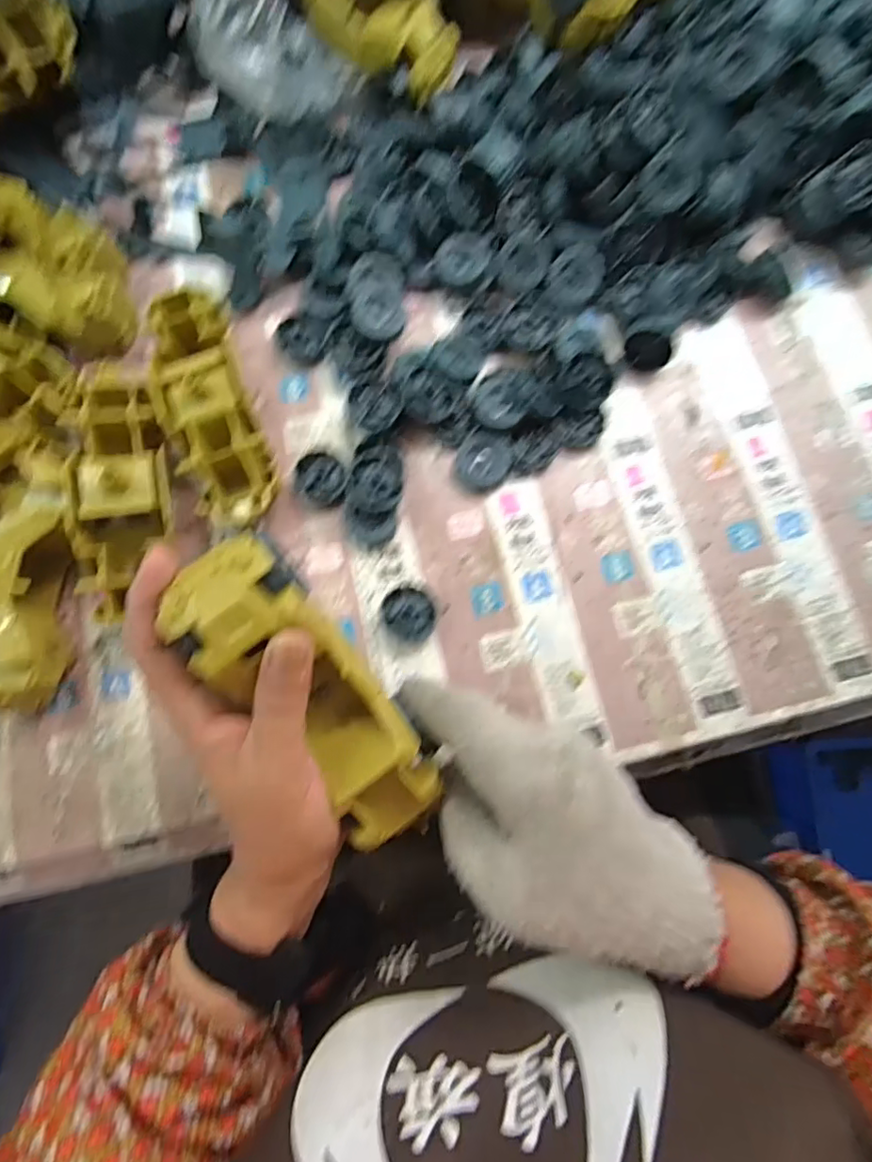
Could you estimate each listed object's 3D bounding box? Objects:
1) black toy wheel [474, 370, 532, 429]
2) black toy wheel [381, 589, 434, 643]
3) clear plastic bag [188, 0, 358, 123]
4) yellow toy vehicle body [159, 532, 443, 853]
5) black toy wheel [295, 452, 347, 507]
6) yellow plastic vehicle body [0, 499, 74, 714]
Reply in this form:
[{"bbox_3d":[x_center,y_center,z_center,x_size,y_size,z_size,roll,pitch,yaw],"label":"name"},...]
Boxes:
[{"bbox_3d":[0.047,-0.128,0.402,0.037,0.015,0.045,1,73,6],"label":"black toy wheel"},{"bbox_3d":[-0.018,0.023,0.384,0.032,0.011,0.036,-18,79,-3],"label":"black toy wheel"},{"bbox_3d":[-0.112,-0.394,0.407,0.087,0.058,0.101,23,79,5],"label":"clear plastic bag"},{"bbox_3d":[-0.055,0.059,0.275,0.057,0.047,0.170,-38,108,-9],"label":"yellow toy vehicle body"},{"bbox_3d":[-0.080,-0.072,0.400,0.039,0.009,0.033,40,81,8],"label":"black toy wheel"},{"bbox_3d":[-0.262,0.018,0.362,0.051,0.059,0.127,1,78,-1],"label":"yellow plastic vehicle body"}]

